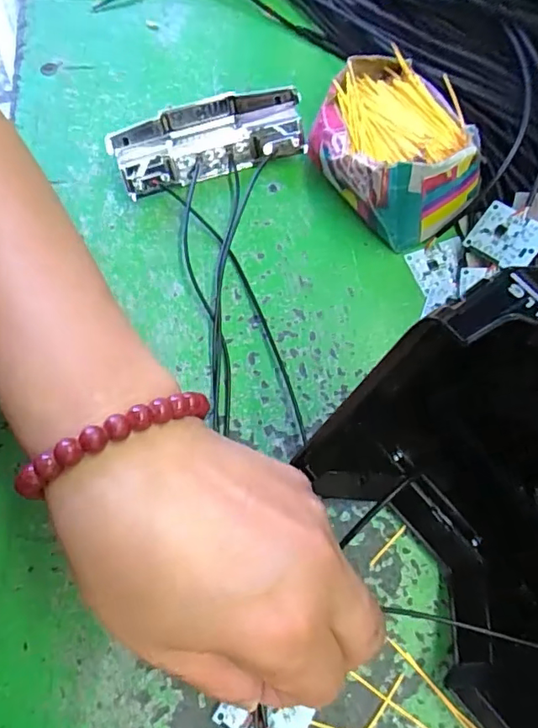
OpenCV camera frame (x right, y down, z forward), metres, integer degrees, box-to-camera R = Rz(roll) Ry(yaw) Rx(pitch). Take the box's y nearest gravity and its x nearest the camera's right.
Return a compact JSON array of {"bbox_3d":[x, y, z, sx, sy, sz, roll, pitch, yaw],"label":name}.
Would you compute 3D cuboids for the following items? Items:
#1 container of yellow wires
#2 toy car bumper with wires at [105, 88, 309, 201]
[{"bbox_3d":[0.065,-0.110,0.269,0.072,0.043,0.095,-35,73,-10],"label":"container of yellow wires"},{"bbox_3d":[-0.031,-0.117,0.283,0.096,0.022,0.039,-19,71,-5],"label":"toy car bumper with wires"}]

